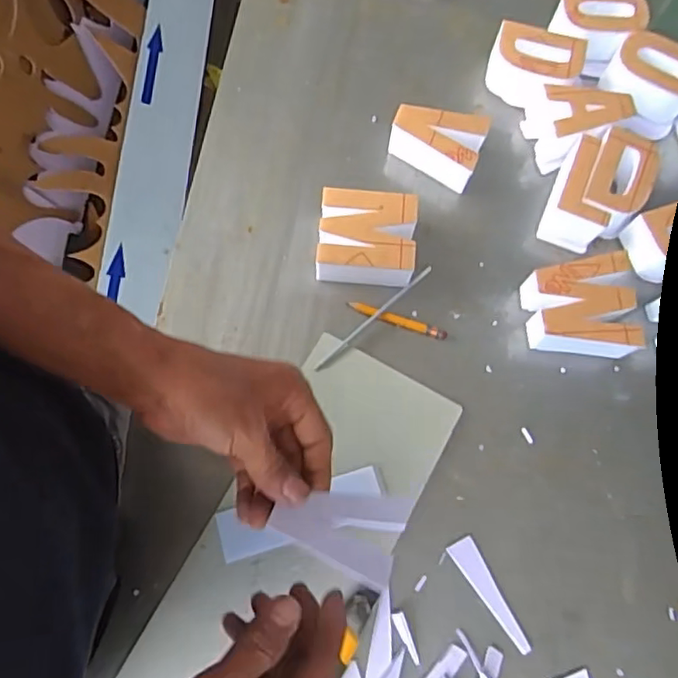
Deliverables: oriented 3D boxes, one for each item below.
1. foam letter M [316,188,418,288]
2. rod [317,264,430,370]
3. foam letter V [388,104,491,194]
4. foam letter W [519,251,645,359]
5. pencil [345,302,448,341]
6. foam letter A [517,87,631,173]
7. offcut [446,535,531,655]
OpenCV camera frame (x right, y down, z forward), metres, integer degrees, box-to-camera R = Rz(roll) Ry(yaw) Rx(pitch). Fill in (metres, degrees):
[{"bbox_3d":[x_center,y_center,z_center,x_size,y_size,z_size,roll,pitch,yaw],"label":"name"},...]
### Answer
[{"bbox_3d":[0.024,-0.087,0.522,0.082,0.044,0.074,4,74,-1],"label":"foam letter M"},{"bbox_3d":[0.030,-0.019,0.518,0.135,0.005,0.007,-41,80,-12],"label":"rod"},{"bbox_3d":[0.088,-0.177,0.554,0.083,0.046,0.057,16,74,2],"label":"foam letter V"},{"bbox_3d":[0.203,-0.024,0.512,0.087,0.049,0.080,-3,74,-3],"label":"foam letter W"},{"bbox_3d":[0.051,-0.017,0.520,0.090,0.004,0.010,18,74,3],"label":"pencil"},{"bbox_3d":[0.229,-0.207,0.564,0.084,0.051,0.061,-11,75,-5],"label":"foam letter A"},{"bbox_3d":[0.121,0.203,0.468,0.021,0.004,0.094,-31,78,-10],"label":"offcut"}]

